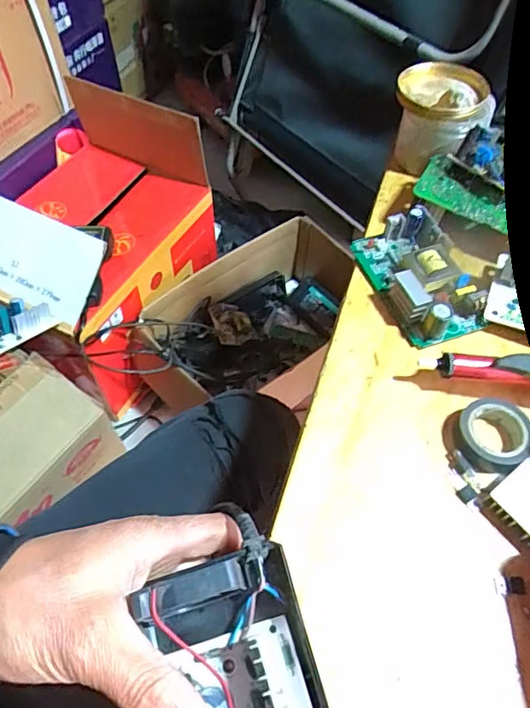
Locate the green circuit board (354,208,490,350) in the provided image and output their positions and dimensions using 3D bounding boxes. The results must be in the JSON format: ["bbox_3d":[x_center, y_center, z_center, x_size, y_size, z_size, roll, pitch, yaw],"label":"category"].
[{"bbox_3d":[0.131,-0.068,0.428,0.068,0.030,0.120,-17,58,-12],"label":"green circuit board"}]

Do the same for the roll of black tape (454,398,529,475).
[{"bbox_3d":[0.157,0.058,0.353,0.049,0.022,0.047,0,56,-1],"label":"roll of black tape"}]

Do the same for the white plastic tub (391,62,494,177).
[{"bbox_3d":[0.174,-0.236,0.514,0.089,0.080,0.087,0,56,-1],"label":"white plastic tub"}]

